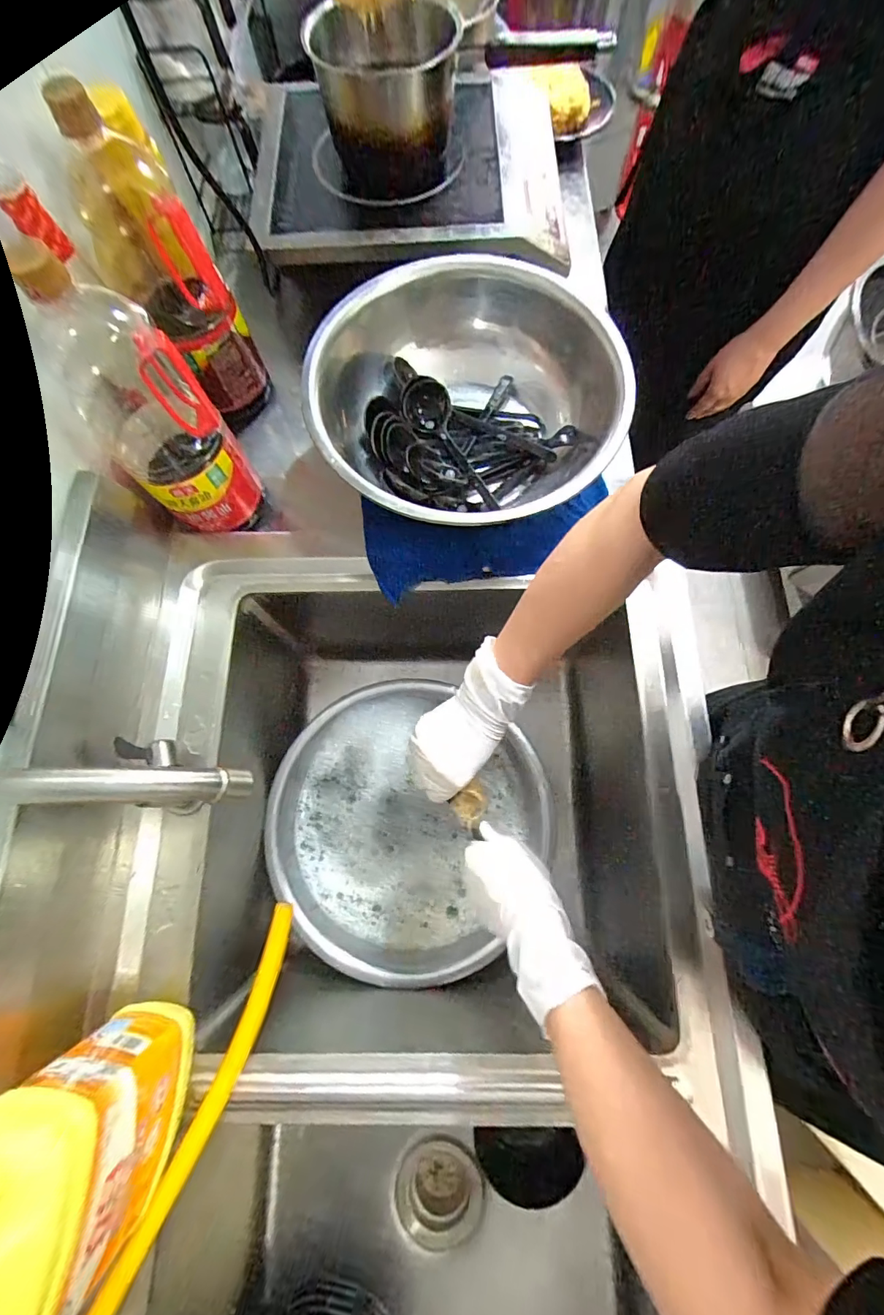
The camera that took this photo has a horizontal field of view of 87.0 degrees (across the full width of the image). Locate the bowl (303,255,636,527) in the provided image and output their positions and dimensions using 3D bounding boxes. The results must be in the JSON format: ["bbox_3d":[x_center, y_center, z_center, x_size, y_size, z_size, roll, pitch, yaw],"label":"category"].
[{"bbox_3d":[0.029,-0.294,0.551,0.322,0.106,0.343,0,70,1],"label":"bowl"}]

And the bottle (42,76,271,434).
[{"bbox_3d":[-0.294,-0.395,0.514,0.110,0.283,0.098,-5,70,-1],"label":"bottle"}]

